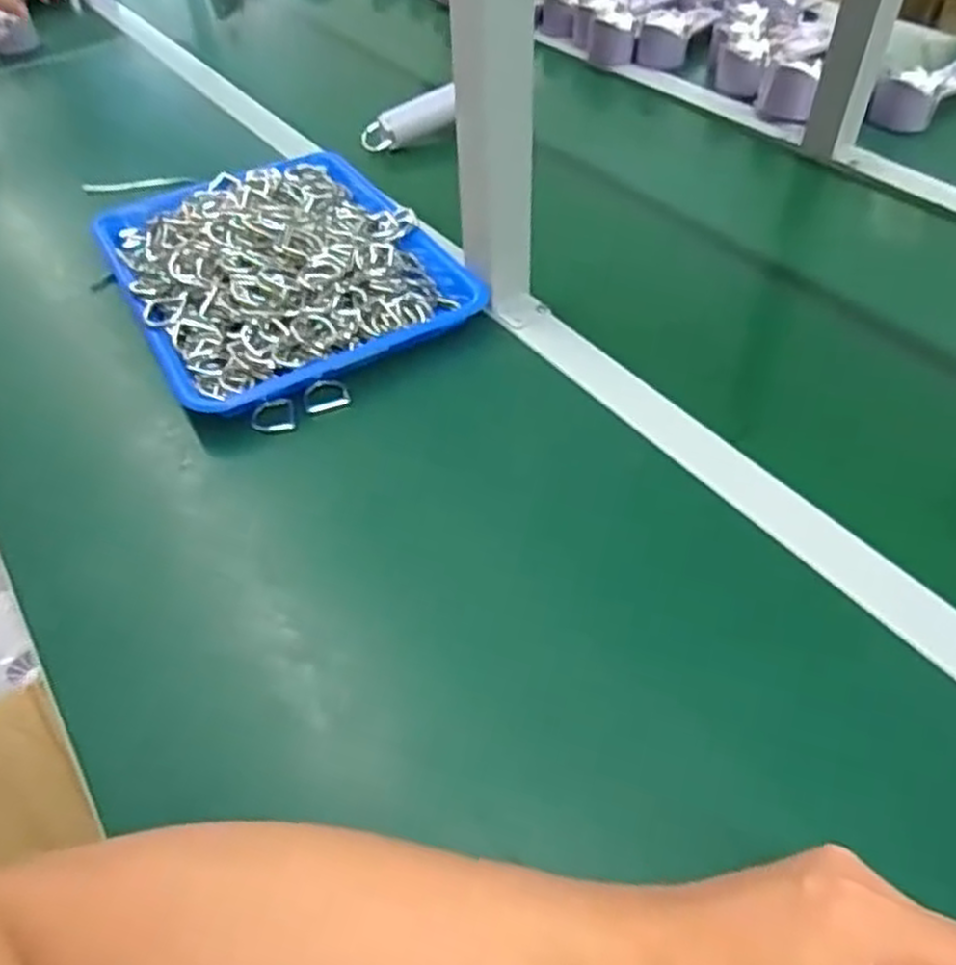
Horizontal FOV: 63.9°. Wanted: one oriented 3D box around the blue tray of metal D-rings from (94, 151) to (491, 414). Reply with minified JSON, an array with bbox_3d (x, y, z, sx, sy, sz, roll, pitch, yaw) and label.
[{"bbox_3d":[-0.172,-0.202,0.665,0.263,0.052,0.336,-26,52,-19],"label":"blue tray of metal D-rings"}]

